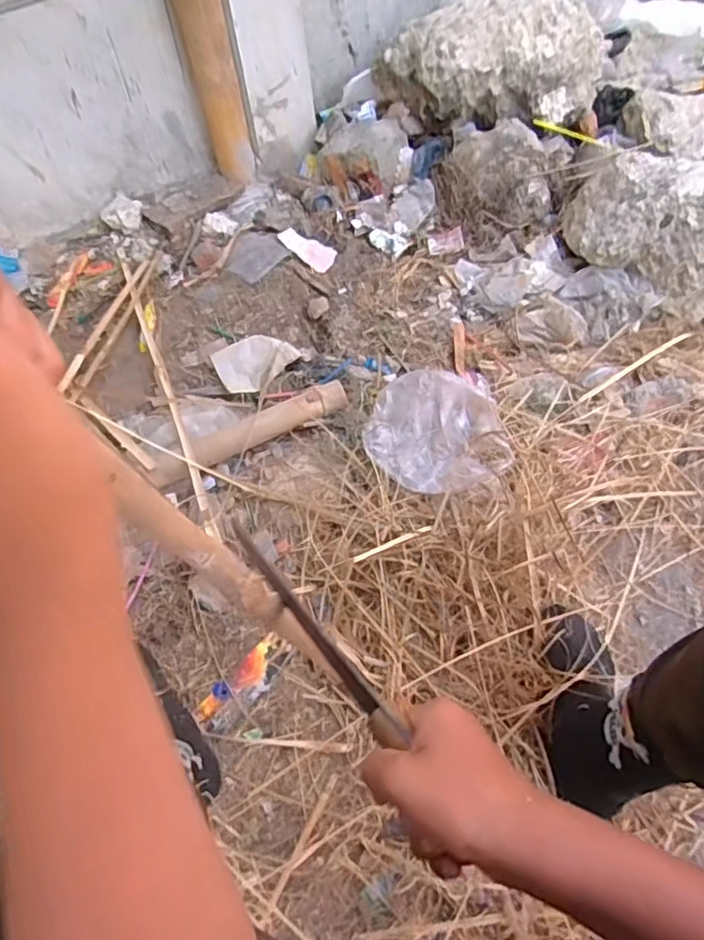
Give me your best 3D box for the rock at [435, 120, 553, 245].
[{"bbox_3d":[0.299,-0.592,1.211,0.207,0.133,0.216,-18,57,-7],"label":"rock"}]

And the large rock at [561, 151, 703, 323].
[{"bbox_3d":[0.570,-0.447,1.056,0.357,0.211,0.194,26,62,20],"label":"large rock"}]

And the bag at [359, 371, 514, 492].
[{"bbox_3d":[0.119,-0.058,0.861,0.189,0.080,0.182,-14,55,-4],"label":"bag"}]

